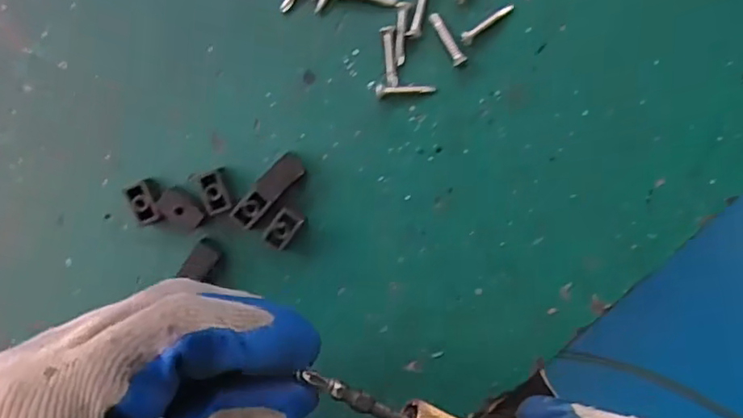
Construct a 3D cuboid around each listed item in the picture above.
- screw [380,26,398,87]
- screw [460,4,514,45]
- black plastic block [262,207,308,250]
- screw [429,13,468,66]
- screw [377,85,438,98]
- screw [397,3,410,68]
[{"bbox_3d":[0.008,-0.064,0.249,0.006,0.004,0.025,-8,95,3],"label":"screw"},{"bbox_3d":[0.048,-0.077,0.245,0.026,0.005,0.005,-36,93,5],"label":"screw"},{"bbox_3d":[-0.037,0.008,0.257,0.012,0.012,0.018,35,96,-1],"label":"black plastic block"},{"bbox_3d":[0.032,-0.071,0.246,0.005,0.004,0.023,-31,94,5],"label":"screw"},{"bbox_3d":[0.014,-0.051,0.251,0.025,0.004,0.005,-1,96,3],"label":"screw"},{"bbox_3d":[0.013,-0.073,0.246,0.005,0.004,0.025,3,96,2],"label":"screw"}]

